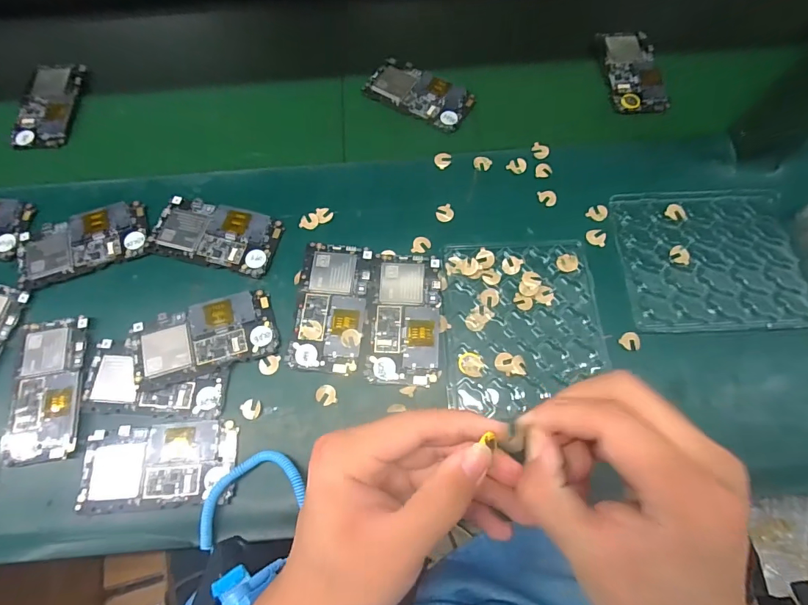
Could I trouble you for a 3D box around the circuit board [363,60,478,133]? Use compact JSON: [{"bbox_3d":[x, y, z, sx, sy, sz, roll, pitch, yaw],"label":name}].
[{"bbox_3d":[0.018,-0.253,0.503,0.128,0.004,0.064,29,72,12],"label":"circuit board"}]

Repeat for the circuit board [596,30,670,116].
[{"bbox_3d":[0.278,-0.279,0.506,0.062,0.007,0.124,-4,69,0],"label":"circuit board"}]

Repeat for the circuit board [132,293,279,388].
[{"bbox_3d":[-0.183,0.031,0.386,0.126,0.009,0.064,-17,70,-5],"label":"circuit board"}]

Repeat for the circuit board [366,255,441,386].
[{"bbox_3d":[0.002,0.014,0.394,0.061,0.006,0.123,3,69,3],"label":"circuit board"}]

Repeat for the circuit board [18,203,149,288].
[{"bbox_3d":[-0.326,-0.062,0.427,0.125,0.005,0.069,-16,70,-5],"label":"circuit board"}]

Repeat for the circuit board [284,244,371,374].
[{"bbox_3d":[-0.069,0.003,0.398,0.066,0.005,0.125,4,69,3],"label":"circuit board"}]

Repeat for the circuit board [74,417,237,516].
[{"bbox_3d":[-0.205,0.136,0.353,0.123,0.006,0.066,-4,69,0],"label":"circuit board"}]

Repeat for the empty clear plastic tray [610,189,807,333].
[{"bbox_3d":[0.299,-0.045,0.410,0.168,0.006,0.147,-2,69,1],"label":"empty clear plastic tray"}]

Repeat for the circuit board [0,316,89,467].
[{"bbox_3d":[-0.319,0.075,0.374,0.065,0.007,0.127,-9,69,-2],"label":"circuit board"}]

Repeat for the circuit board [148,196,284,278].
[{"bbox_3d":[-0.190,-0.070,0.427,0.127,0.004,0.068,14,70,7],"label":"circuit board"}]

